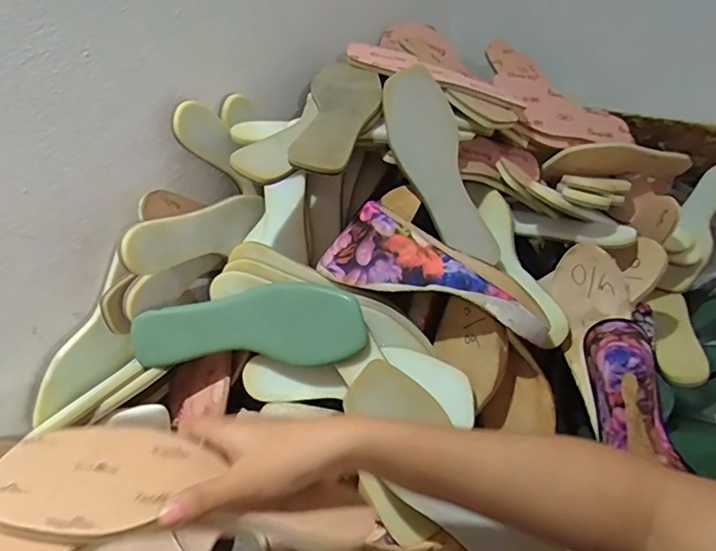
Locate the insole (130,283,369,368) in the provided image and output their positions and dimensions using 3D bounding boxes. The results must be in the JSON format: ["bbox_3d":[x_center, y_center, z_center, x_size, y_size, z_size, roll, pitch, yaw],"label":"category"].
[{"bbox_3d":[-0.110,0.050,0.524,0.232,0.077,0.022,-1,3,7],"label":"insole"}]

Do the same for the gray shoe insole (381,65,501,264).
[{"bbox_3d":[0.097,-0.124,0.594,0.090,0.230,0.023,-22,-1,-22],"label":"gray shoe insole"}]

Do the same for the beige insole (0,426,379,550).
[{"bbox_3d":[-0.109,0.140,0.341,0.237,0.019,0.085,13,37,-5],"label":"beige insole"}]

